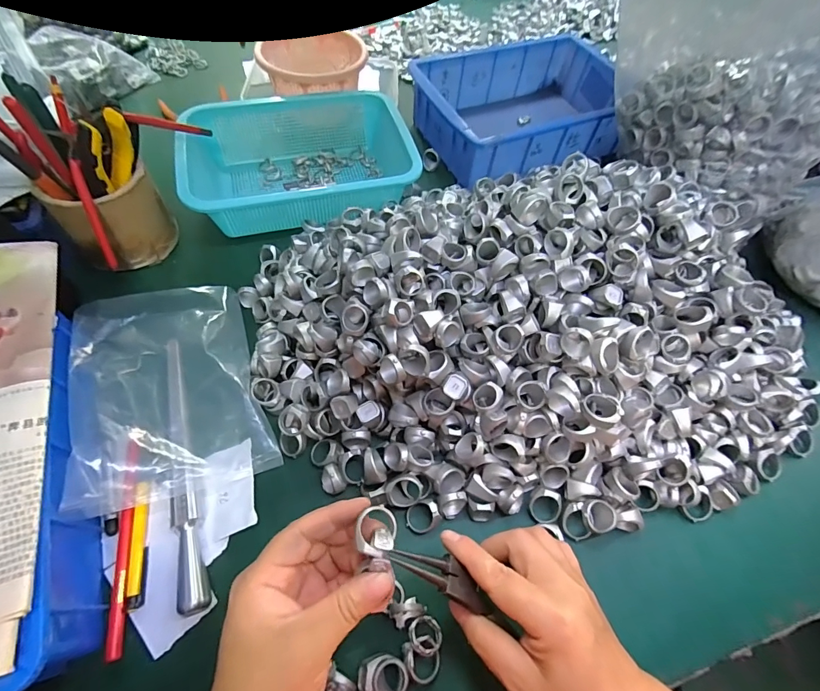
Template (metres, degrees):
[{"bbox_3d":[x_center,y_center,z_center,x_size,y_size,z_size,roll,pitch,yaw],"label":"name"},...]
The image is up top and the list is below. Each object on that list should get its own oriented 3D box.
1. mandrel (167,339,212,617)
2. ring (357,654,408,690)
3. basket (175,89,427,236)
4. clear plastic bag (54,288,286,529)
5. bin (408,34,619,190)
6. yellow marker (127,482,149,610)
[{"bbox_3d":[-0.191,0.093,0.336,0.018,0.027,0.230,-17,62,-12],"label":"mandrel"},{"bbox_3d":[-0.019,0.223,0.272,0.033,0.018,0.025,18,60,8],"label":"ring"},{"bbox_3d":[-0.138,-0.242,0.509,0.259,0.067,0.191,-13,61,-11],"label":"basket"},{"bbox_3d":[-0.209,0.026,0.347,0.132,0.037,0.198,-18,62,-13],"label":"clear plastic bag"},{"bbox_3d":[0.161,-0.344,0.598,0.284,0.090,0.216,-22,63,-15],"label":"bin"},{"bbox_3d":[-0.209,0.151,0.309,0.009,0.010,0.087,-9,60,-8],"label":"yellow marker"}]

